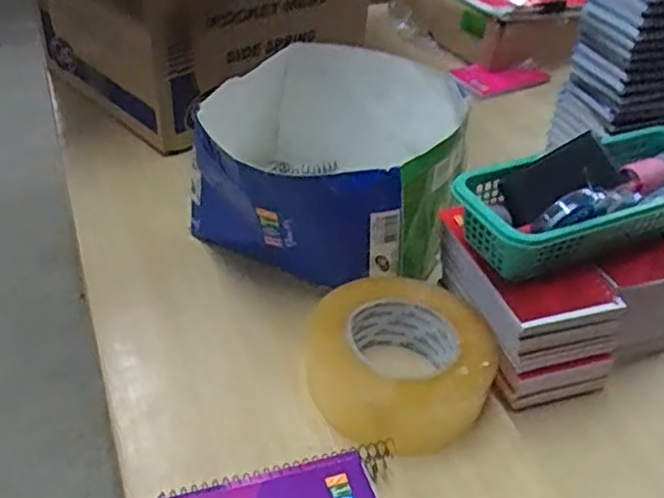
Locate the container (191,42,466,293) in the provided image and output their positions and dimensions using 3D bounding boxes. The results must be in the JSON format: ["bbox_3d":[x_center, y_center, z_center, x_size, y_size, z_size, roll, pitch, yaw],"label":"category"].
[{"bbox_3d":[-0.003,-0.074,0.624,0.219,0.129,0.235,11,39,8],"label":"container"}]

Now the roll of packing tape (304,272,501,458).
[{"bbox_3d":[0.050,0.079,0.504,0.131,0.046,0.128,3,37,-2],"label":"roll of packing tape"}]

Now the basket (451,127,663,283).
[{"bbox_3d":[0.203,-0.041,0.512,0.234,0.055,0.085,-15,43,-24],"label":"basket"}]

